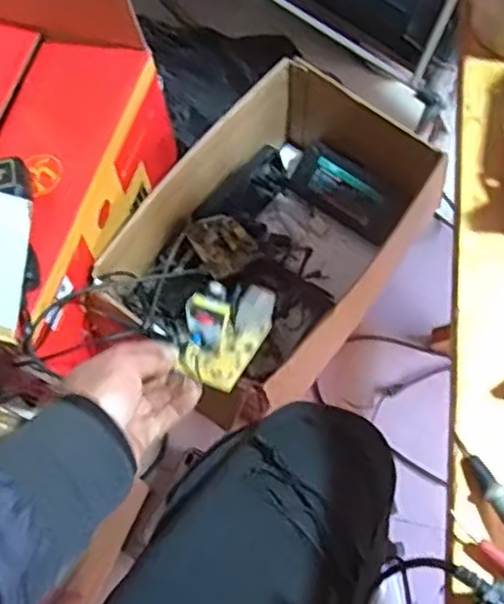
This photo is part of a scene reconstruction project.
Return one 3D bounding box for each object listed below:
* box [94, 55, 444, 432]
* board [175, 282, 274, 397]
[{"bbox_3d":[0.036,-0.070,0.931,0.276,0.184,0.416,32,73,15],"label":"box"},{"bbox_3d":[-0.023,0.024,0.615,0.072,0.029,0.110,31,57,-14],"label":"board"}]

